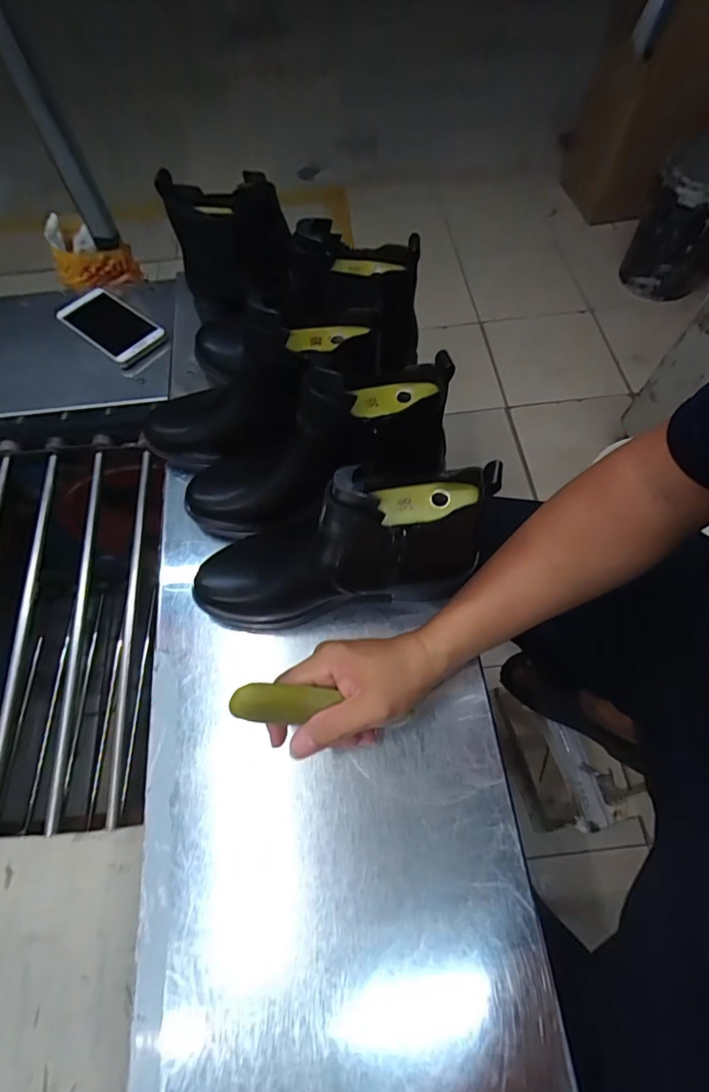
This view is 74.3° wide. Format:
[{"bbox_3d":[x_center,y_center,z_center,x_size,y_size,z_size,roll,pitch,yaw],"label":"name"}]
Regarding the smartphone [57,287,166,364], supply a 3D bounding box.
[{"bbox_3d":[-0.323,-0.295,0.621,0.151,0.013,0.075,36,71,17],"label":"smartphone"}]

